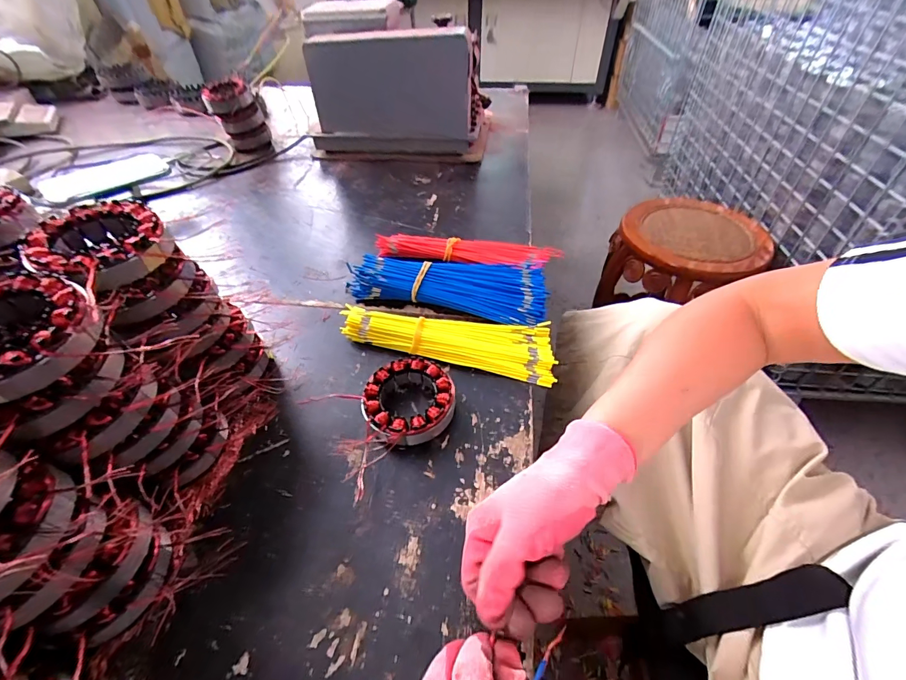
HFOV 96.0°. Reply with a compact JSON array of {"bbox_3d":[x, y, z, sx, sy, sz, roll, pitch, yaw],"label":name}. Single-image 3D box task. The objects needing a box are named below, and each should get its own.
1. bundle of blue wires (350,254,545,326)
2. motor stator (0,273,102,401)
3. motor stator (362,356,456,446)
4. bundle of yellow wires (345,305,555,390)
[{"bbox_3d":[-0.006,-0.071,0.518,0.242,0.035,0.084,11,48,11],"label":"bundle of blue wires"},{"bbox_3d":[-0.269,-0.003,0.252,0.087,0.033,0.086,0,47,0],"label":"motor stator"},{"bbox_3d":[-0.043,0.060,0.400,0.087,0.032,0.085,0,47,0],"label":"motor stator"},{"bbox_3d":[-0.005,-0.005,0.464,0.241,0.024,0.068,12,48,11],"label":"bundle of yellow wires"}]

